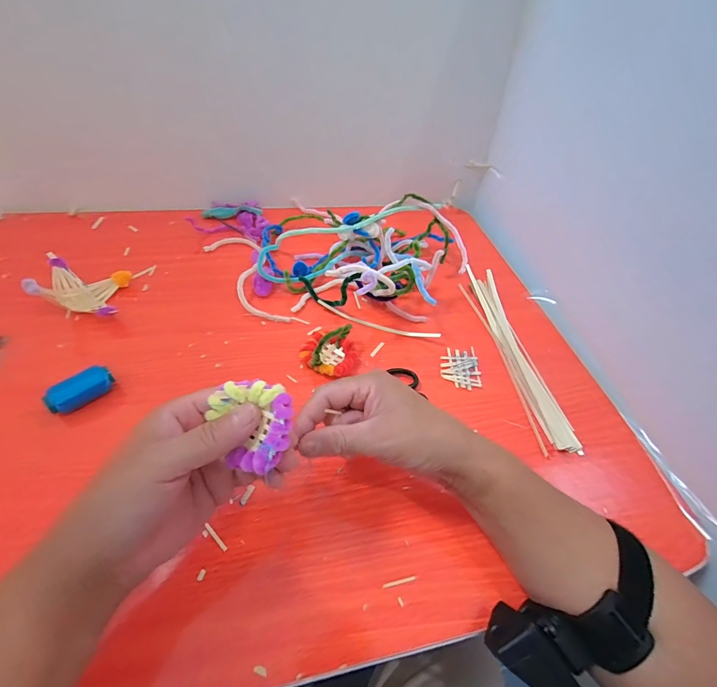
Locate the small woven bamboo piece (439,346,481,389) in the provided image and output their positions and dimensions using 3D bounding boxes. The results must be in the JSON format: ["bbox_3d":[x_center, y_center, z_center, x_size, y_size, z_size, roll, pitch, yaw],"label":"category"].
[{"bbox_3d":[0.117,0.027,0.418,0.043,0.004,0.055,7,49,0],"label":"small woven bamboo piece"}]

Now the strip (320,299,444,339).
[{"bbox_3d":[0.021,-0.025,0.444,0.153,0.015,0.013,18,49,9],"label":"strip"}]

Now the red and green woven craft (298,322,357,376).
[{"bbox_3d":[-0.031,0.004,0.395,0.060,0.044,0.057,6,49,-2],"label":"red and green woven craft"}]

